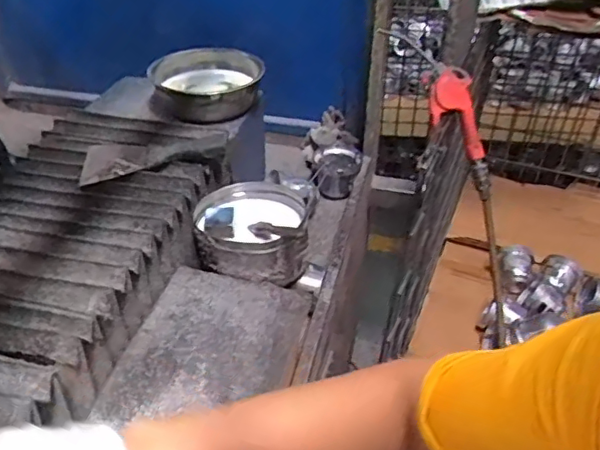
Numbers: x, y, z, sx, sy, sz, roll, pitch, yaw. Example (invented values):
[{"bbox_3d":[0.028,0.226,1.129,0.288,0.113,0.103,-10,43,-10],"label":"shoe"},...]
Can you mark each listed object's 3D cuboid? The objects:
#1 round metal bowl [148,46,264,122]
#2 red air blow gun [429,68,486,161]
[{"bbox_3d":[-0.157,-0.244,0.981,0.180,0.062,0.137,1,37,-1],"label":"round metal bowl"},{"bbox_3d":[0.212,-0.146,0.774,0.054,0.123,0.041,-16,19,44],"label":"red air blow gun"}]

